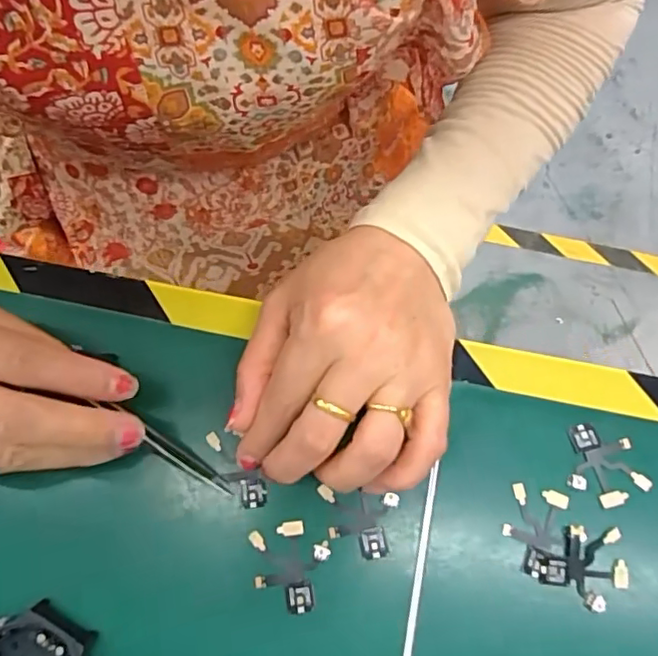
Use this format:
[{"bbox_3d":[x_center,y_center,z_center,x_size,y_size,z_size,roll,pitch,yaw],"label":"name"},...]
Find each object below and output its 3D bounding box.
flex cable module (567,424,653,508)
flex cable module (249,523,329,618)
[{"bbox_3d":[0.118,0.058,0.253,0.032,0.004,0.035,-14,73,-4],"label":"flex cable module"},{"bbox_3d":[-0.016,0.099,0.245,0.031,0.004,0.035,-6,73,-1],"label":"flex cable module"}]

